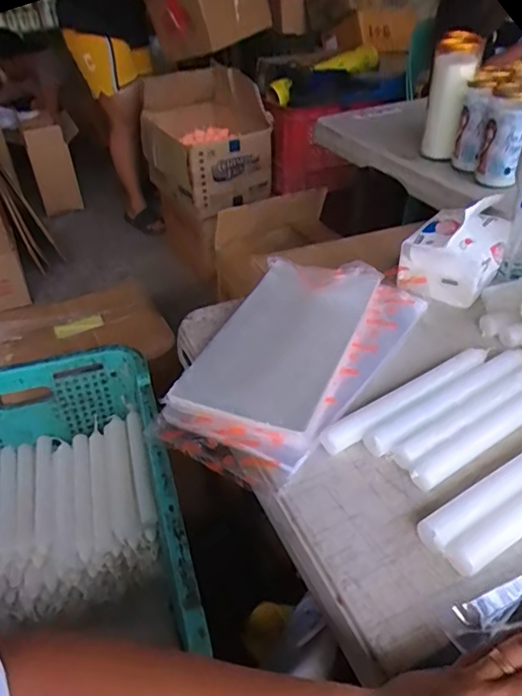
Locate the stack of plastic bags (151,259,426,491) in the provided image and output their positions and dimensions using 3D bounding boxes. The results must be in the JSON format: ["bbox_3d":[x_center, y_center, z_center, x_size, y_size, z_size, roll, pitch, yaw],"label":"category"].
[{"bbox_3d":[0.032,-0.001,0.531,0.165,0.036,0.286,19,43,26],"label":"stack of plastic bags"}]

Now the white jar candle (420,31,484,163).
[{"bbox_3d":[0.321,-0.421,0.930,0.071,0.193,0.079,9,39,16],"label":"white jar candle"}]

